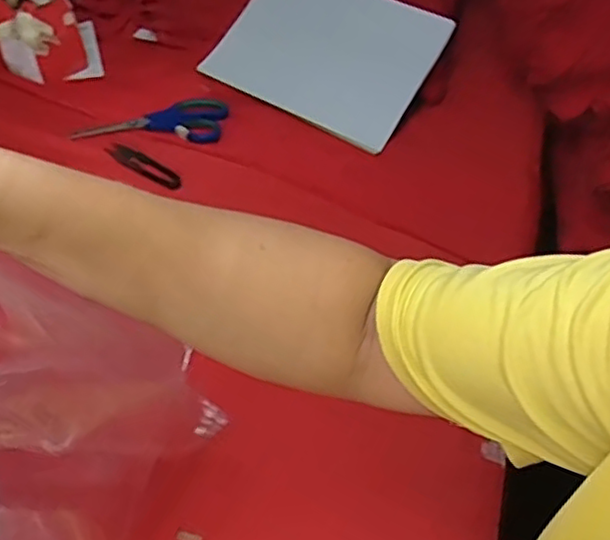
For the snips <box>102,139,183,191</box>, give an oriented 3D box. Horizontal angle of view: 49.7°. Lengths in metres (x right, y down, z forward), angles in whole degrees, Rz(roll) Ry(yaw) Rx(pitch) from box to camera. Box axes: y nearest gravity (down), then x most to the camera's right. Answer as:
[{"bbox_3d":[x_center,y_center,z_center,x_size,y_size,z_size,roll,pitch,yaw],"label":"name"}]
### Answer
[{"bbox_3d":[-0.168,-0.110,0.693,0.082,0.015,0.020,29,49,-7],"label":"snips"}]

